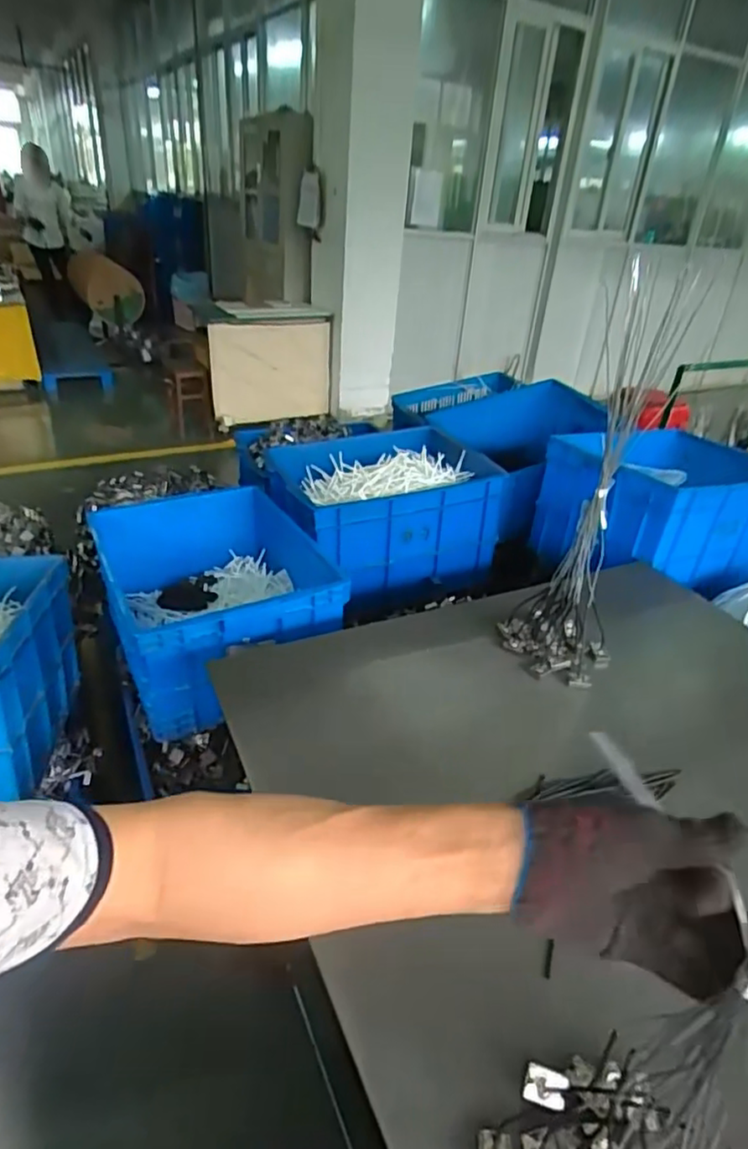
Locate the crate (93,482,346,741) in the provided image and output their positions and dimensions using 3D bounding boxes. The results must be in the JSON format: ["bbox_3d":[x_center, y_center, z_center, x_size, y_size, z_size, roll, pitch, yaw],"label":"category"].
[{"bbox_3d":[-0.355,0.037,1.436,0.485,0.263,0.562,-12,35,-25],"label":"crate"}]

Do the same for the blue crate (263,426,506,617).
[{"bbox_3d":[0.019,-0.158,1.678,0.527,0.340,0.412,-7,33,-18],"label":"blue crate"}]

